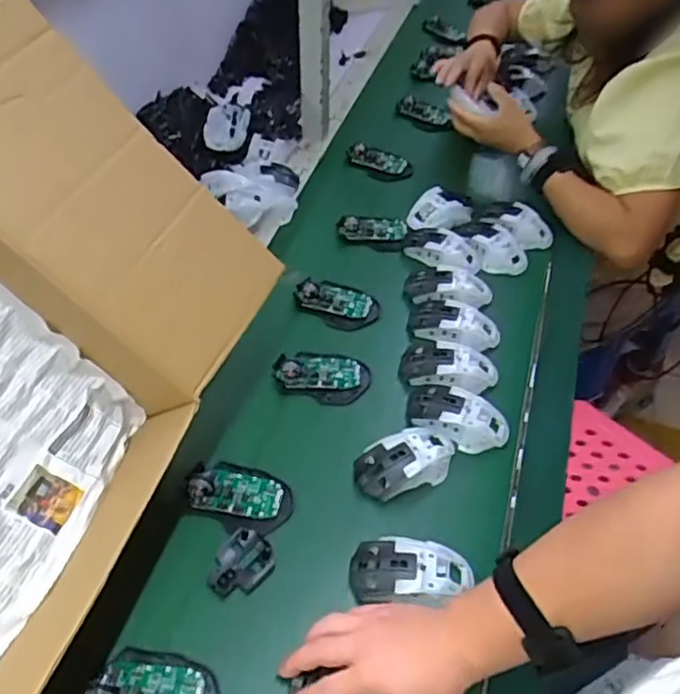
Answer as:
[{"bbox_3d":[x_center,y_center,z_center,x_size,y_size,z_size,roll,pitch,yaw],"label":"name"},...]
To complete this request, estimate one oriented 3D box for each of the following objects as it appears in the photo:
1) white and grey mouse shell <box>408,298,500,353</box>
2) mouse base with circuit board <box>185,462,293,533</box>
[{"bbox_3d":[0.145,-0.028,0.812,0.115,0.030,0.067,13,51,9],"label":"white and grey mouse shell"},{"bbox_3d":[-0.105,0.154,0.672,0.106,0.030,0.063,18,51,12],"label":"mouse base with circuit board"}]

